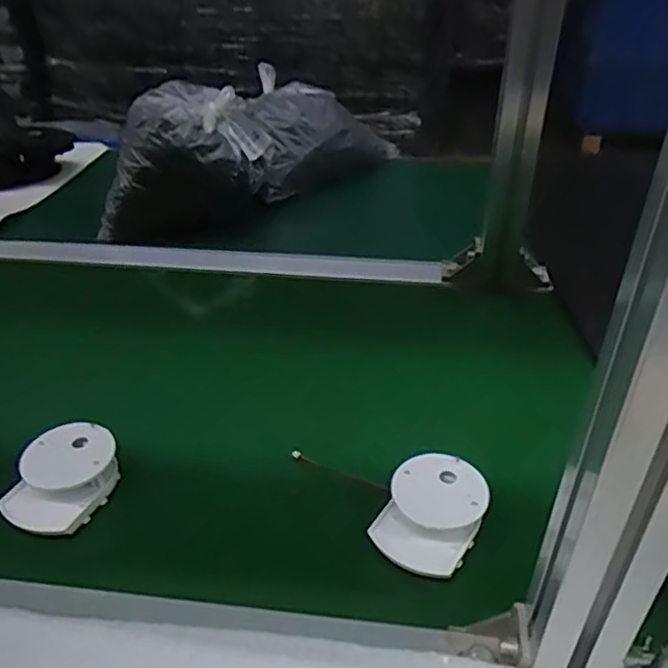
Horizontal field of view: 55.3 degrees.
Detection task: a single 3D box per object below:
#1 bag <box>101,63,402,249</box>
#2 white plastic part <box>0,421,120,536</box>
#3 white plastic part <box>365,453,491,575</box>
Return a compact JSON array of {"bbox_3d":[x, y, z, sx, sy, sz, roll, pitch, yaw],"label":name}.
[{"bbox_3d":[-0.111,-0.249,0.867,0.193,0.158,0.388,19,42,25],"label":"bag"},{"bbox_3d":[-0.196,0.102,0.459,0.058,0.035,0.075,17,41,23],"label":"white plastic part"},{"bbox_3d":[0.066,0.118,0.431,0.062,0.035,0.075,18,42,24],"label":"white plastic part"}]

